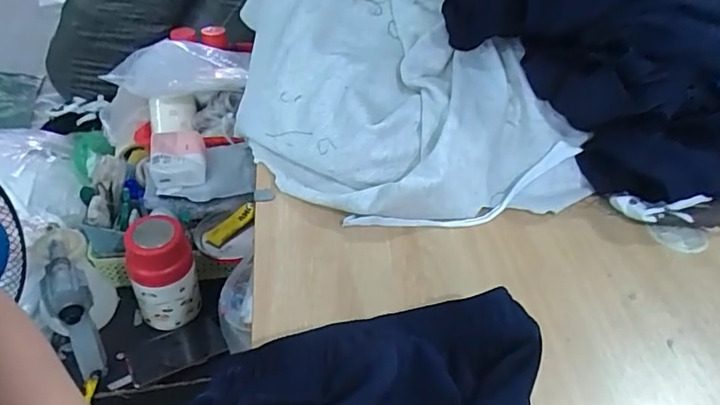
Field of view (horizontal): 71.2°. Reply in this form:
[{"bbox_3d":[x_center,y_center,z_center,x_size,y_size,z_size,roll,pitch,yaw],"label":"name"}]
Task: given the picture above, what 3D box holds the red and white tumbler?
[{"bbox_3d":[-0.313,0.118,0.805,0.093,0.187,0.088,2,41,-2],"label":"red and white tumbler"}]

